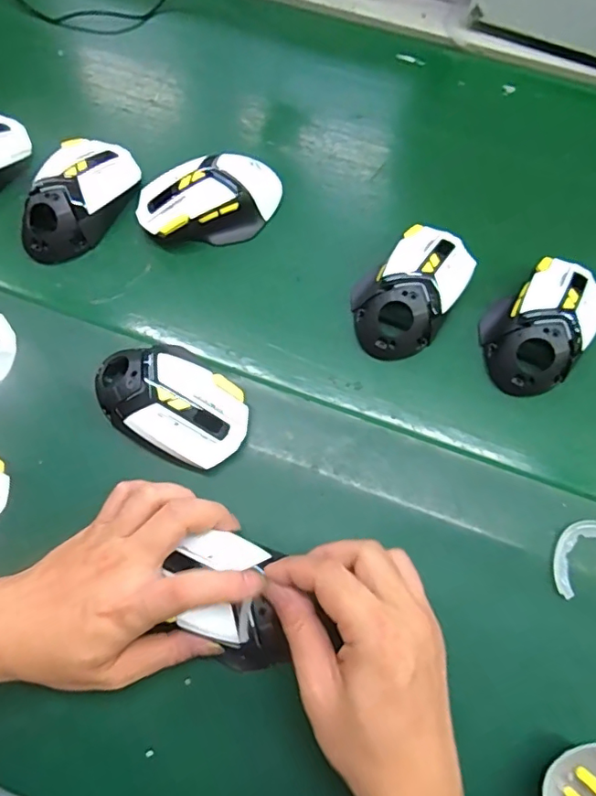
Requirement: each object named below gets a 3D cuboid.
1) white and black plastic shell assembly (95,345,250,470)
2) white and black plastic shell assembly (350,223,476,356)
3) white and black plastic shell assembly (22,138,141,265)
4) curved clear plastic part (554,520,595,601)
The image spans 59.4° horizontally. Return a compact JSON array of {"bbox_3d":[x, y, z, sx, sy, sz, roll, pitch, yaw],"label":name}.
[{"bbox_3d":[-0.093,0.004,0.374,0.115,0.041,0.068,30,74,9],"label":"white and black plastic shell assembly"},{"bbox_3d":[0.088,-0.088,0.414,0.077,0.039,0.118,32,75,10],"label":"white and black plastic shell assembly"},{"bbox_3d":[-0.188,-0.170,0.438,0.069,0.036,0.121,24,73,8],"label":"white and black plastic shell assembly"},{"bbox_3d":[0.196,0.105,0.360,0.065,0.010,0.033,-32,75,-10],"label":"curved clear plastic part"}]

